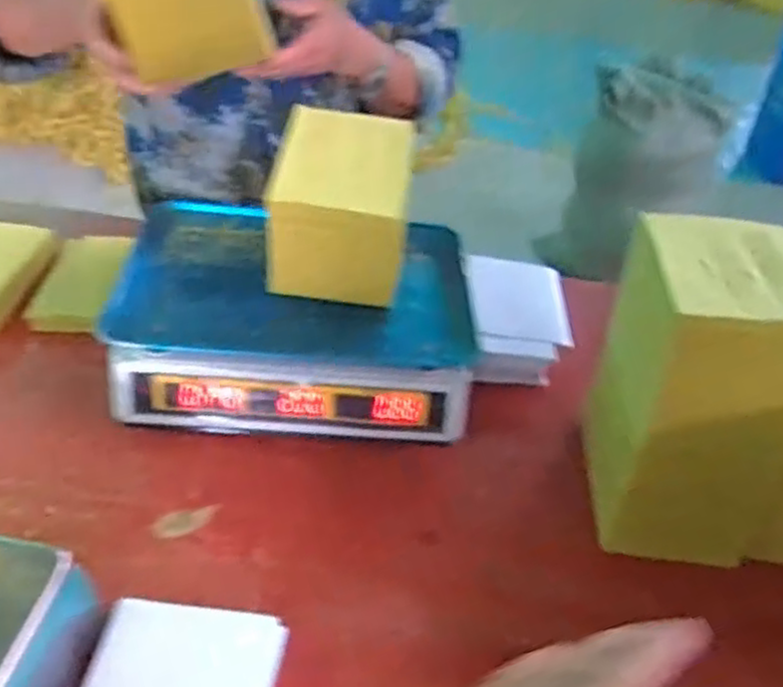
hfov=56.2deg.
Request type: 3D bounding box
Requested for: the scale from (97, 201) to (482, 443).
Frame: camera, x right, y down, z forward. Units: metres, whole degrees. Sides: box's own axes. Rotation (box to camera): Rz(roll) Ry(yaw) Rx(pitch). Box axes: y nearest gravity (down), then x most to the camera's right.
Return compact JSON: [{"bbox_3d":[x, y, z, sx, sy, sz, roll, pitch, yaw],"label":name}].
[{"bbox_3d":[-0.092,-0.021,0.733,0.330,0.112,0.232,4,40,-4],"label":"scale"}]

